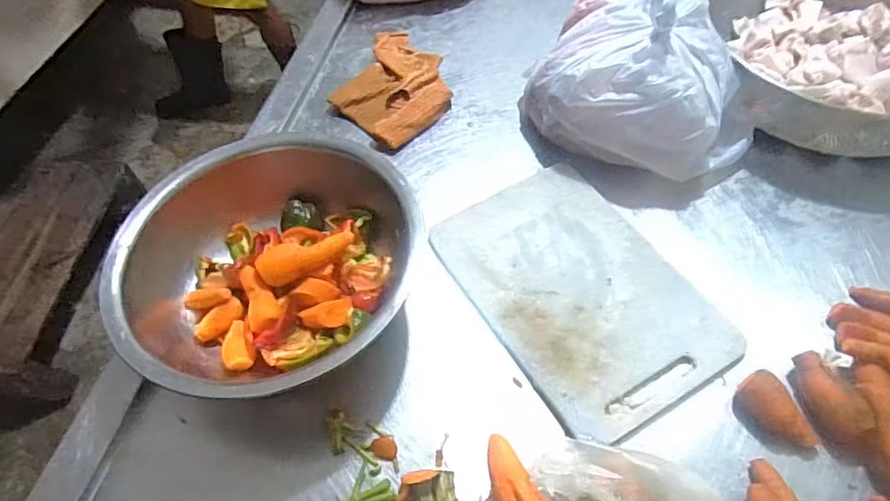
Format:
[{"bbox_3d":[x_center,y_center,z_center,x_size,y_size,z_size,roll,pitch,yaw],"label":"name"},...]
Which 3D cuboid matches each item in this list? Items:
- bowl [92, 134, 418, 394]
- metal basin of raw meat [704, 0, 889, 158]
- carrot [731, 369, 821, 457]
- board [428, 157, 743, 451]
[{"bbox_3d":[-0.205,0.021,0.647,0.312,0.110,0.325,-1,57,1],"label":"bowl"},{"bbox_3d":[0.613,-0.316,0.832,0.399,0.096,0.387,-1,57,1],"label":"metal basin of raw meat"},{"bbox_3d":[0.352,0.176,0.573,0.045,0.037,0.093,-32,62,-18],"label":"carrot"},{"bbox_3d":[0.162,0.042,0.680,0.235,0.020,0.346,-28,61,-16],"label":"board"}]

